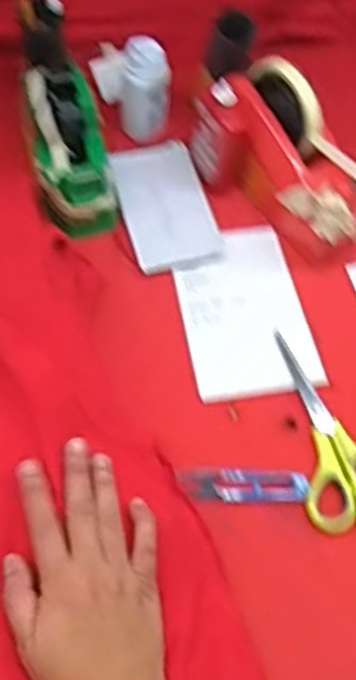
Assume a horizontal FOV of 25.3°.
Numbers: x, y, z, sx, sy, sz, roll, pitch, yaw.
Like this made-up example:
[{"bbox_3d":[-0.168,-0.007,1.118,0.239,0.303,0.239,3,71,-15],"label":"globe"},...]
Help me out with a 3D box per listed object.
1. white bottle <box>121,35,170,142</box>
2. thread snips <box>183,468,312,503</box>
[{"bbox_3d":[-0.034,-0.239,0.773,0.046,0.107,0.037,4,58,-2],"label":"white bottle"},{"bbox_3d":[0.054,0.116,0.635,0.100,0.006,0.027,1,58,-3],"label":"thread snips"}]

